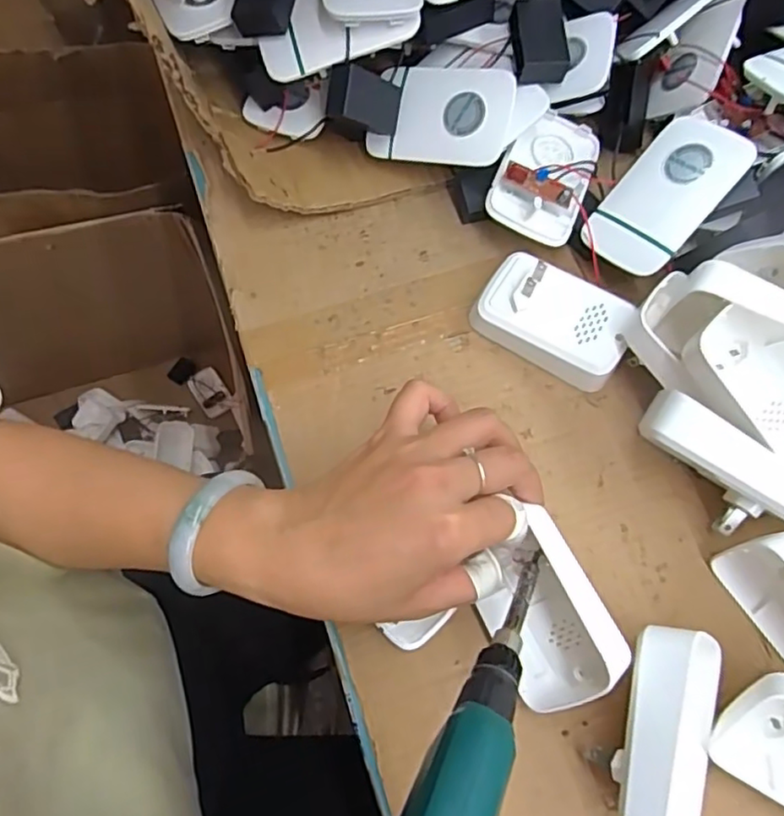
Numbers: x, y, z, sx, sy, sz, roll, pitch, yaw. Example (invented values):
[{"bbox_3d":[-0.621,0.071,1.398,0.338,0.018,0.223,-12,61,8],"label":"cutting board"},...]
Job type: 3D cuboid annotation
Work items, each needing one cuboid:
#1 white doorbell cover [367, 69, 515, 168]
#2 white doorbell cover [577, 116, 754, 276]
[{"bbox_3d":[0.030,-0.186,0.392,0.090,0.010,0.059,15,96,22],"label":"white doorbell cover"},{"bbox_3d":[0.165,-0.129,0.373,0.058,0.007,0.098,41,98,30],"label":"white doorbell cover"}]

